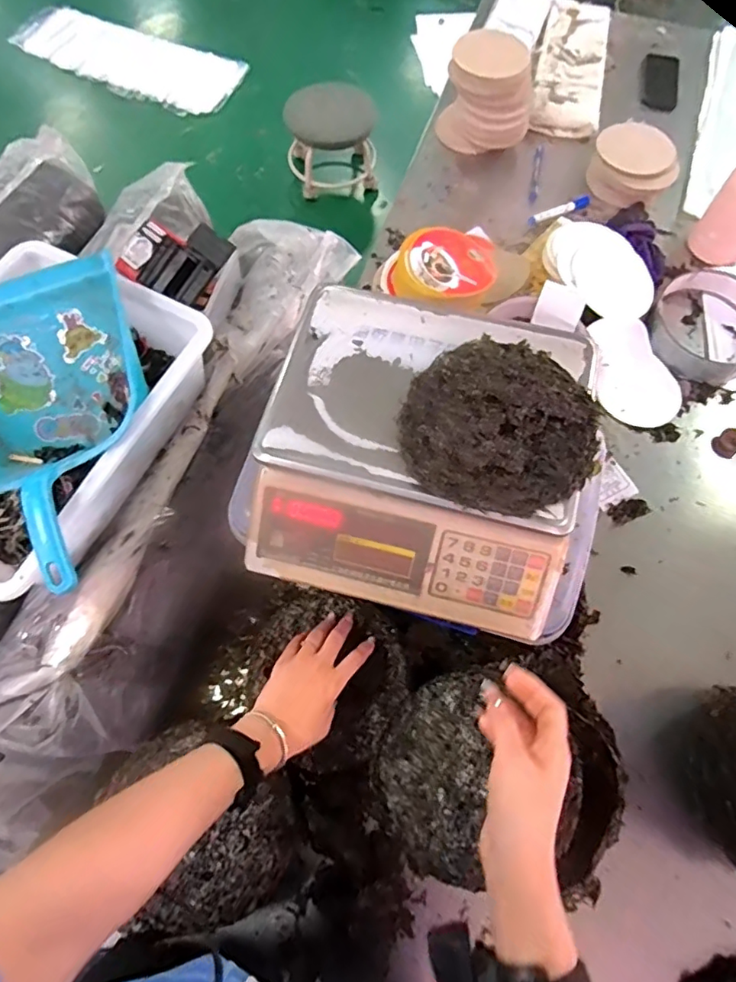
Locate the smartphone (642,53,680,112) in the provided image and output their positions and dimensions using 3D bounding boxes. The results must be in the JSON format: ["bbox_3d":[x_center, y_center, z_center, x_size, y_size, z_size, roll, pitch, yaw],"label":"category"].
[{"bbox_3d":[0.636,-0.889,1.186,0.073,0.005,0.157,9,75,8],"label":"smartphone"}]

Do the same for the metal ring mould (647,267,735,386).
[{"bbox_3d":[0.565,-0.271,0.905,0.185,0.041,0.195,40,73,14],"label":"metal ring mould"}]

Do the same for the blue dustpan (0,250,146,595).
[{"bbox_3d":[-0.337,-0.056,0.568,0.225,0.100,0.341,-17,69,-7],"label":"blue dustpan"}]

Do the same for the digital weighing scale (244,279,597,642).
[{"bbox_3d":[0.061,-0.036,0.583,0.347,0.113,0.306,13,69,4],"label":"digital weighing scale"}]

